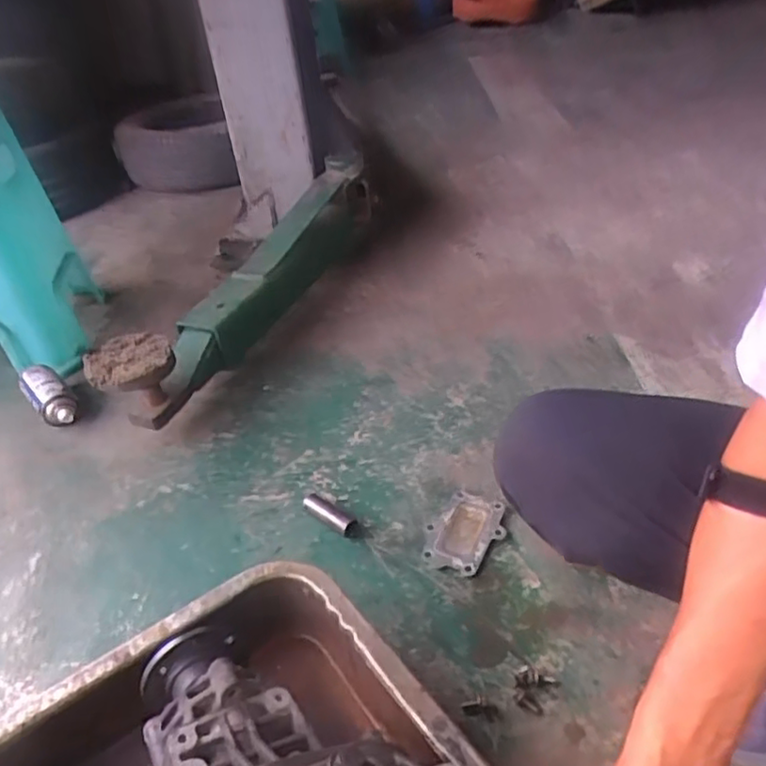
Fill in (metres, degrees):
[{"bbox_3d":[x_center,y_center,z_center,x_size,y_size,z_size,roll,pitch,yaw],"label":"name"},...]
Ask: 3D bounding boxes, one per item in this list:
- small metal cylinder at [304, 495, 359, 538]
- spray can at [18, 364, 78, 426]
[{"bbox_3d":[-0.067,0.176,0.847,0.083,0.027,0.027,24,45,34],"label":"small metal cylinder"},{"bbox_3d":[-0.572,0.018,1.089,0.060,0.051,0.154,-32,43,-30],"label":"spray can"}]

